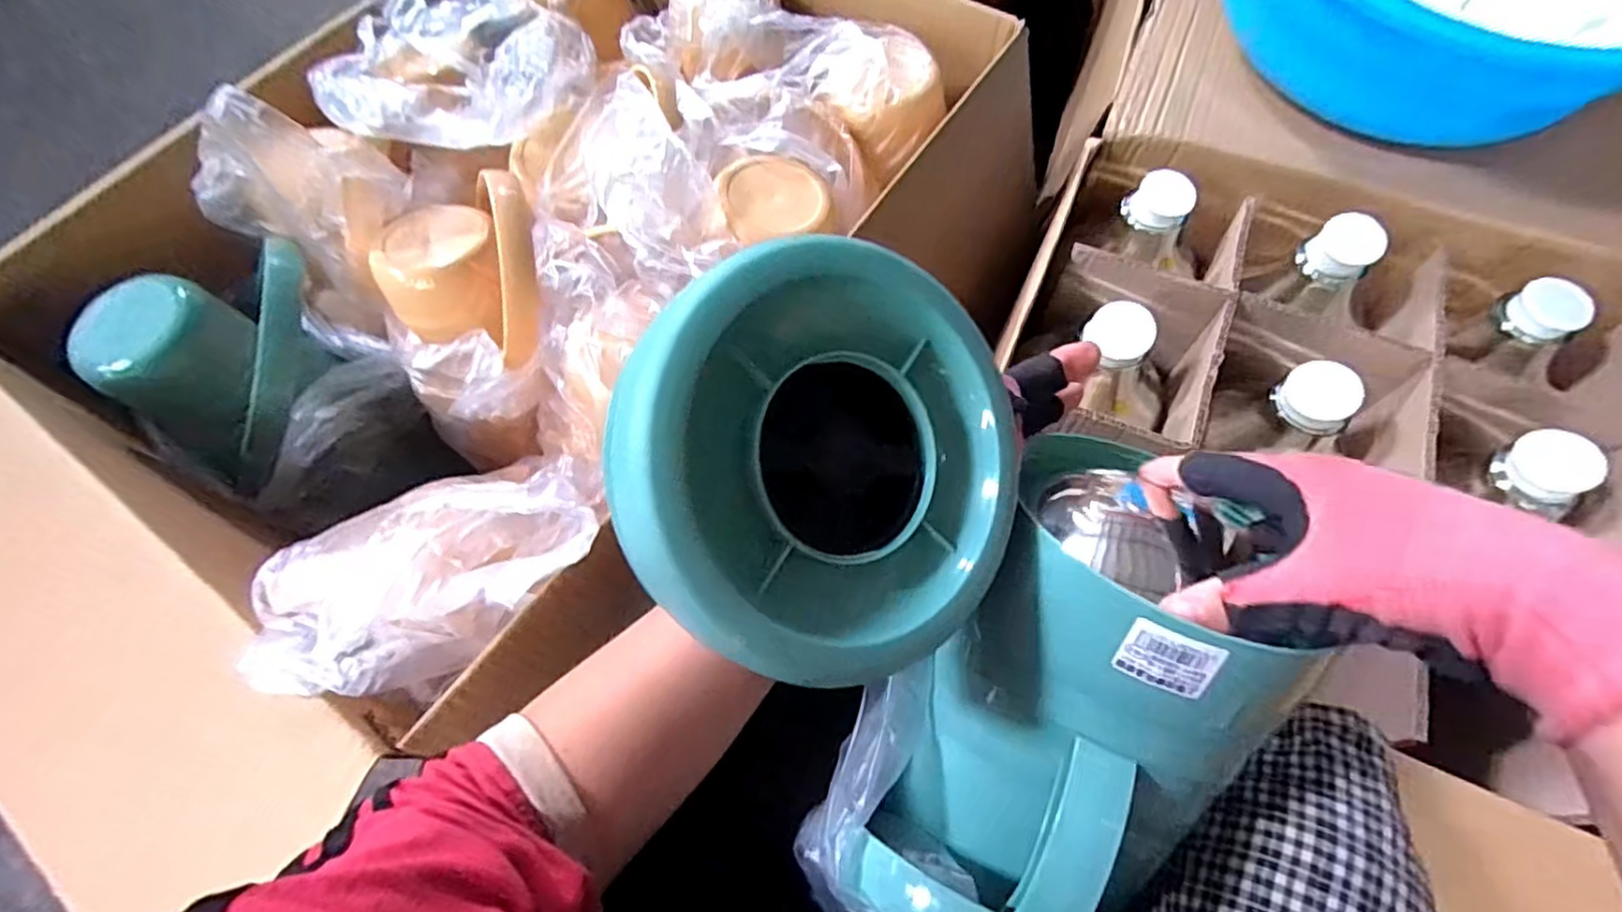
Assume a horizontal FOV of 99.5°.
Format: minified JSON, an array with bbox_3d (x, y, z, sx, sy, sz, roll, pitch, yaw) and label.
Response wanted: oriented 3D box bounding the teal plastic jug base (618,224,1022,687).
[{"bbox_3d":[0.006,0.000,0.243,0.147,0.033,0.144,38,69,-23],"label":"teal plastic jug base"}]

